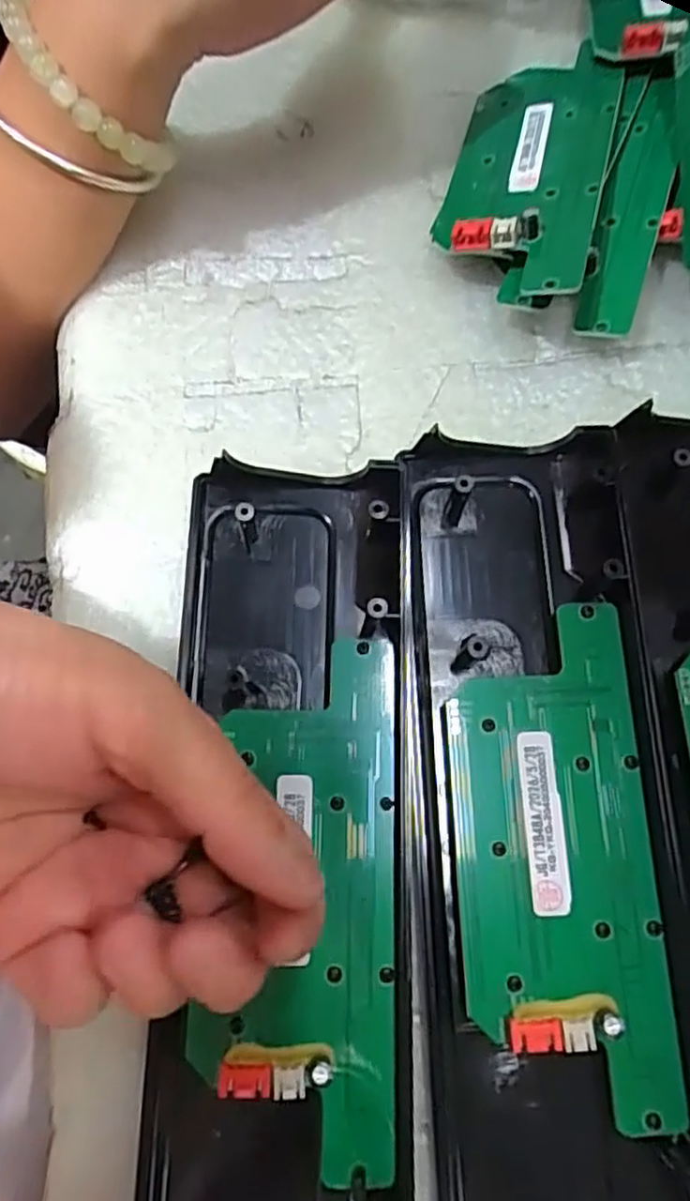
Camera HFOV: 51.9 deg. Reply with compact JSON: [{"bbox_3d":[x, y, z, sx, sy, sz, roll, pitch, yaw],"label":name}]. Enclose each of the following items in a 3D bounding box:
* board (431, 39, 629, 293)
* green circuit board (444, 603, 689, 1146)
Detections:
[{"bbox_3d":[0.066,-0.158,0.256,0.052,0.029,0.123,16,76,4],"label":"board"},{"bbox_3d":[0.059,0.069,0.197,0.054,0.011,0.134,-2,77,1],"label":"green circuit board"}]

